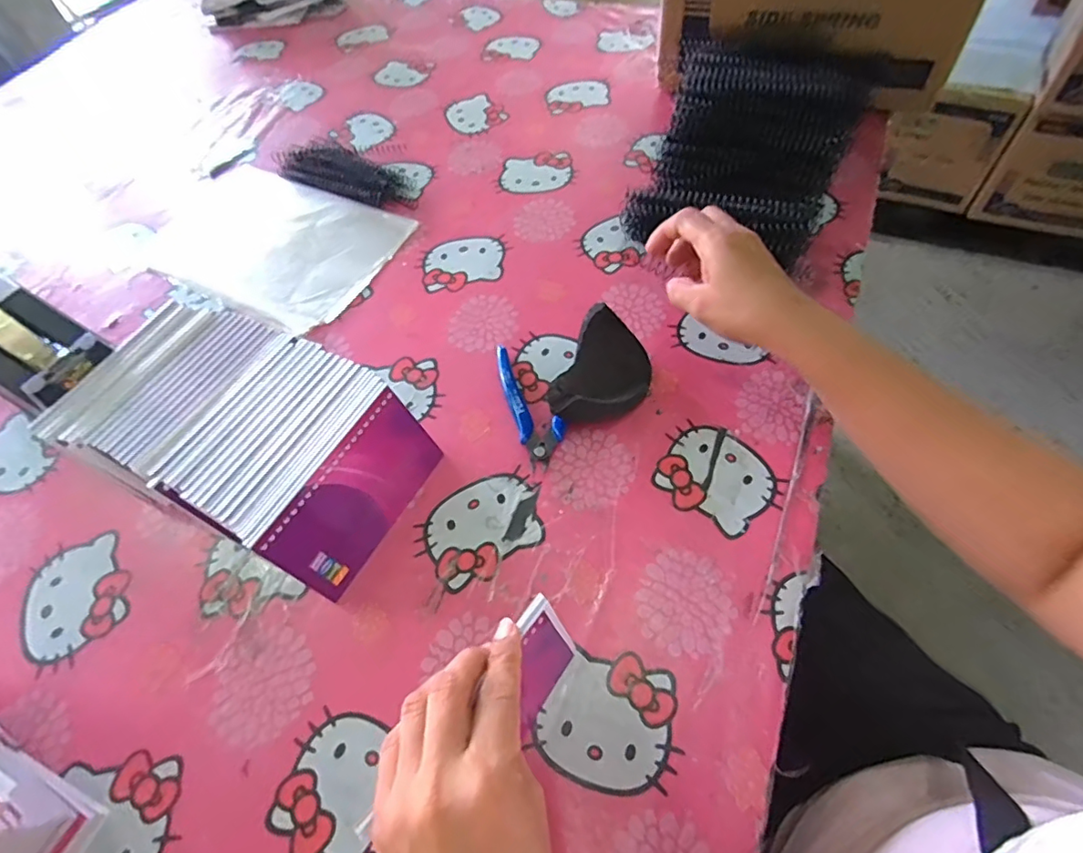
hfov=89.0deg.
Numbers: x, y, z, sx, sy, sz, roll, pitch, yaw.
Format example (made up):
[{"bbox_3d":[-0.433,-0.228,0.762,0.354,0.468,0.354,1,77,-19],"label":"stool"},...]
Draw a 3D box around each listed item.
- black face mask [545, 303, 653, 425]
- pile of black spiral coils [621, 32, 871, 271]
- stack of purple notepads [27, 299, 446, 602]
[{"bbox_3d":[0.051,-0.039,0.432,0.069,0.020,0.100,32,64,-8],"label":"black face mask"},{"bbox_3d":[0.207,-0.280,0.547,0.186,0.083,0.268,15,60,14],"label":"pile of black spiral coils"},{"bbox_3d":[-0.208,0.008,0.402,0.225,0.080,0.134,21,62,17],"label":"stack of purple notepads"}]

